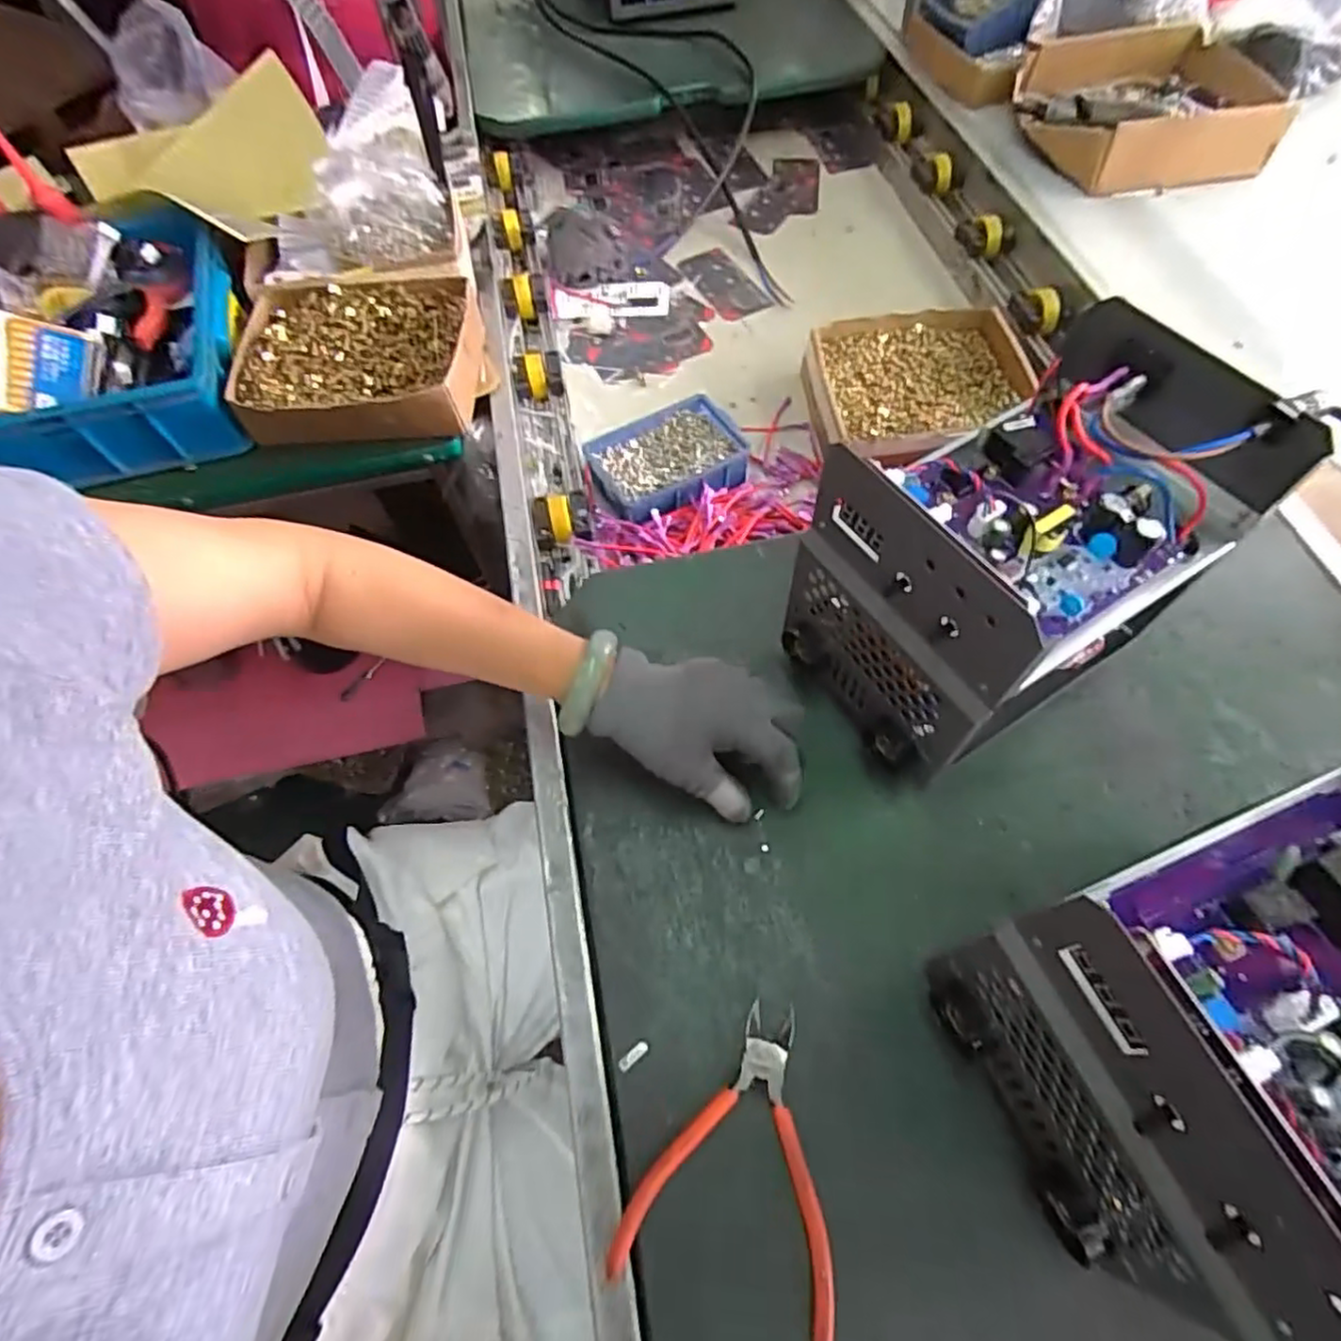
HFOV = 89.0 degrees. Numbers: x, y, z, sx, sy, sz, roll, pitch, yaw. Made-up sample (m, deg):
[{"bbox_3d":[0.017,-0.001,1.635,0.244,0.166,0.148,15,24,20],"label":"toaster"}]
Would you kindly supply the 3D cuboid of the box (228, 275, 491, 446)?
[{"bbox_3d":[-0.300,-0.303,0.667,0.221,0.050,0.197,-3,61,2],"label":"box"}]

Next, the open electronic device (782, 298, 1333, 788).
[{"bbox_3d":[0.205,-0.064,0.429,0.227,0.188,0.147,-30,64,-12],"label":"open electronic device"}]

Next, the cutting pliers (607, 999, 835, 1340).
[{"bbox_3d":[0.041,0.253,0.358,0.108,0.009,0.139,15,63,11],"label":"cutting pliers"}]

